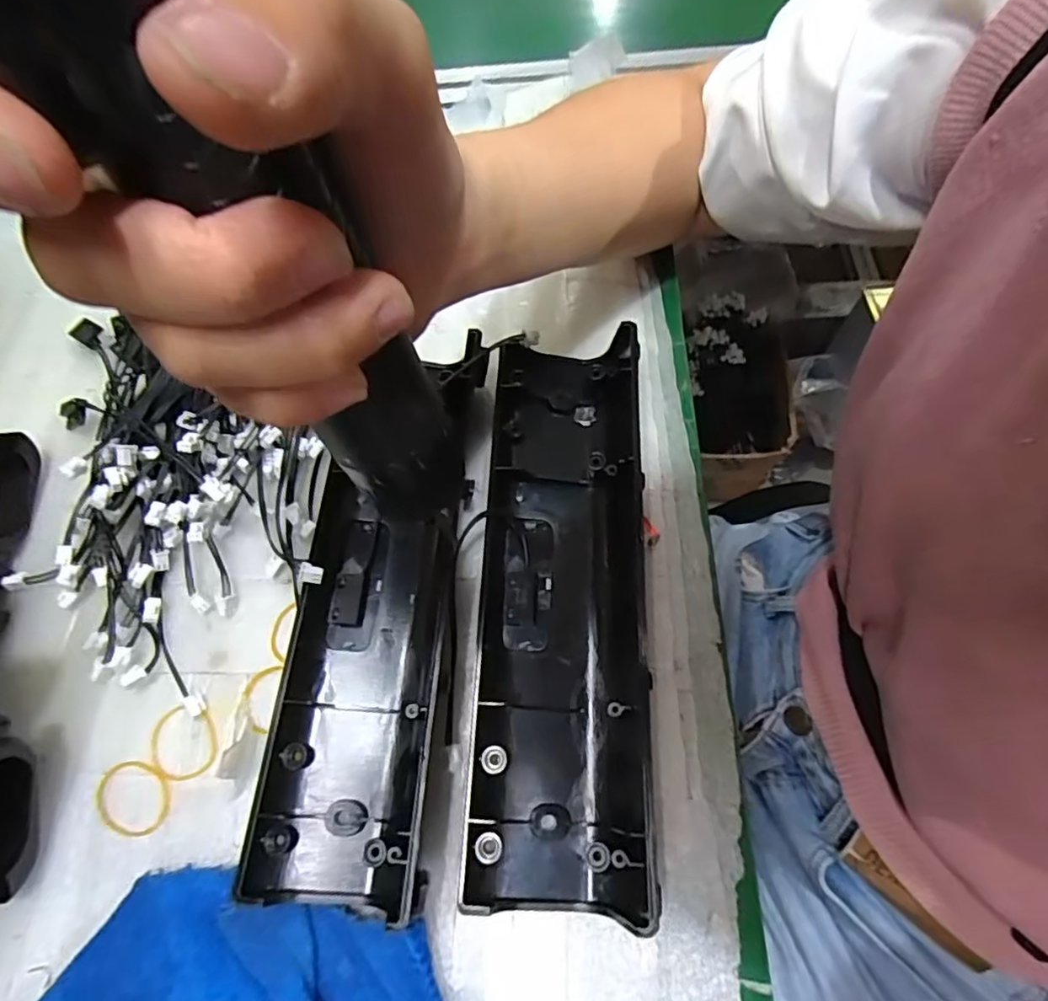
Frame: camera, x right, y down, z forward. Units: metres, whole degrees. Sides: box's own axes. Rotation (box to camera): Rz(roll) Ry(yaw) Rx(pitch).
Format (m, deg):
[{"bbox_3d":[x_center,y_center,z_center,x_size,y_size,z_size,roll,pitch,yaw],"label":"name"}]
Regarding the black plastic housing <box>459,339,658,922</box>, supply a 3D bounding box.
[{"bbox_3d":[0.019,0.034,0.264,0.071,0.023,0.247,1,66,4],"label":"black plastic housing"}]

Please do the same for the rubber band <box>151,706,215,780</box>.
[{"bbox_3d":[-0.146,0.103,0.252,0.027,0.004,0.031,-29,68,-11],"label":"rubber band"}]

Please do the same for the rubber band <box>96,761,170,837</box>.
[{"bbox_3d":[-0.161,0.122,0.243,0.036,0.004,0.025,12,58,11],"label":"rubber band"}]

